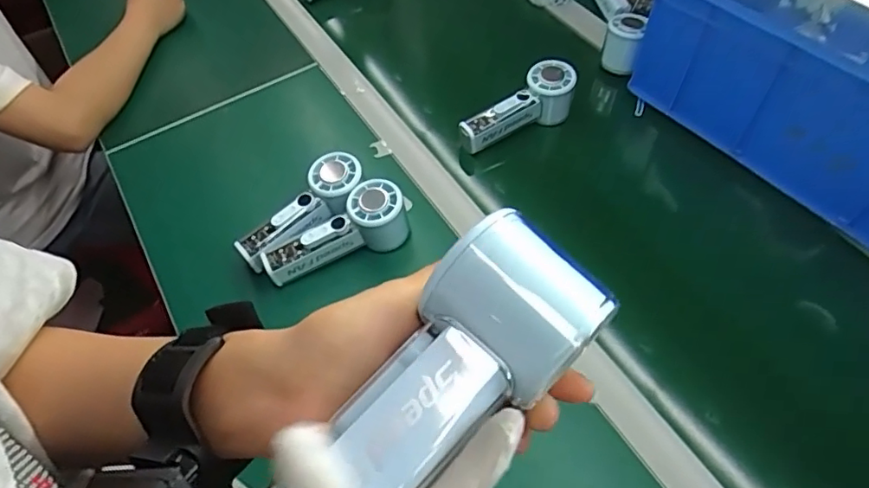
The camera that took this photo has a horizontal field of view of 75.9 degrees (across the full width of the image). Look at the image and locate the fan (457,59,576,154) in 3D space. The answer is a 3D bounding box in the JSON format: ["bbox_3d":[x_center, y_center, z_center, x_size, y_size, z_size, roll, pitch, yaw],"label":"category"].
[{"bbox_3d":[0.101,-0.167,0.697,0.151,0.072,0.050,-31,53,5],"label":"fan"}]

